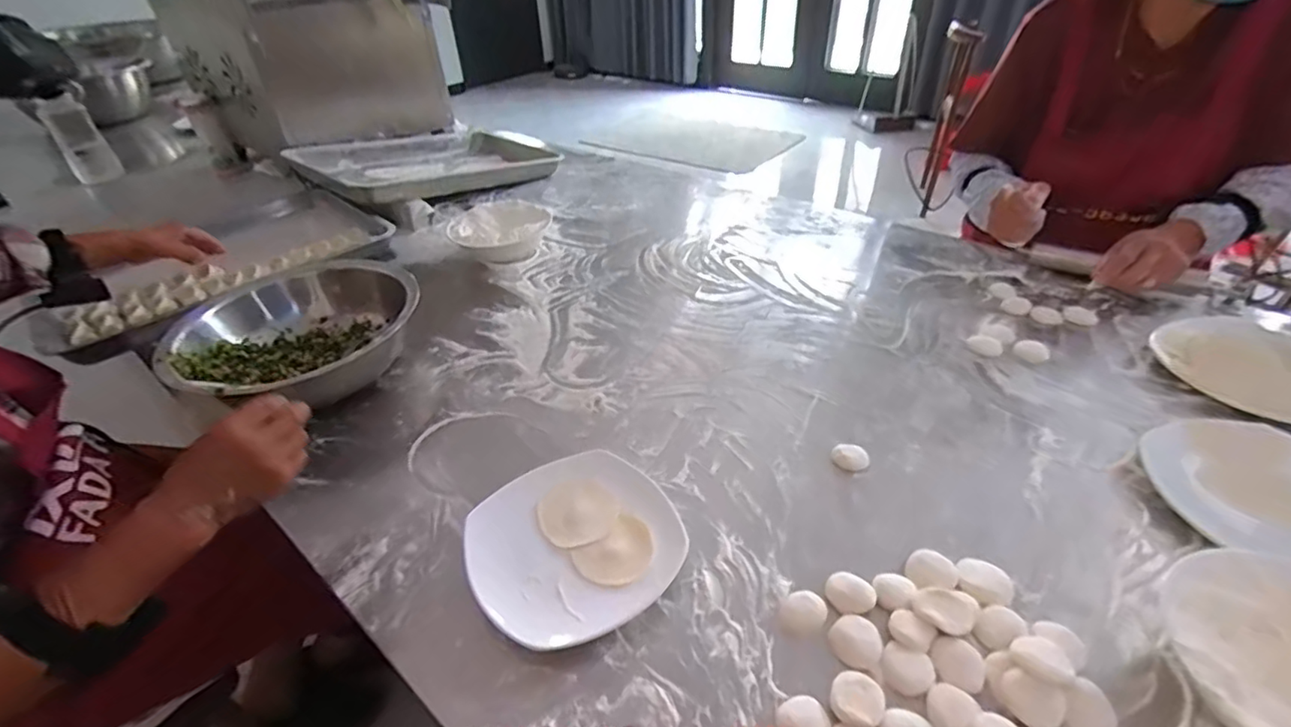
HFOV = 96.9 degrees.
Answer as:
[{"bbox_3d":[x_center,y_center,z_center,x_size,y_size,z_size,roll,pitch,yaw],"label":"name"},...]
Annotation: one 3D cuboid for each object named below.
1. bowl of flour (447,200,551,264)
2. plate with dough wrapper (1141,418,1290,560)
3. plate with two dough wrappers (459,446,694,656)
[{"bbox_3d":[-0.253,-0.226,0.998,0.161,0.062,0.154,-3,38,2],"label":"bowl of flour"},{"bbox_3d":[0.553,0.115,0.504,0.146,0.027,0.177,-12,34,11],"label":"plate with dough wrapper"},{"bbox_3d":[-0.065,0.157,0.507,0.171,0.031,0.176,-26,43,-25],"label":"plate with two dough wrappers"}]

